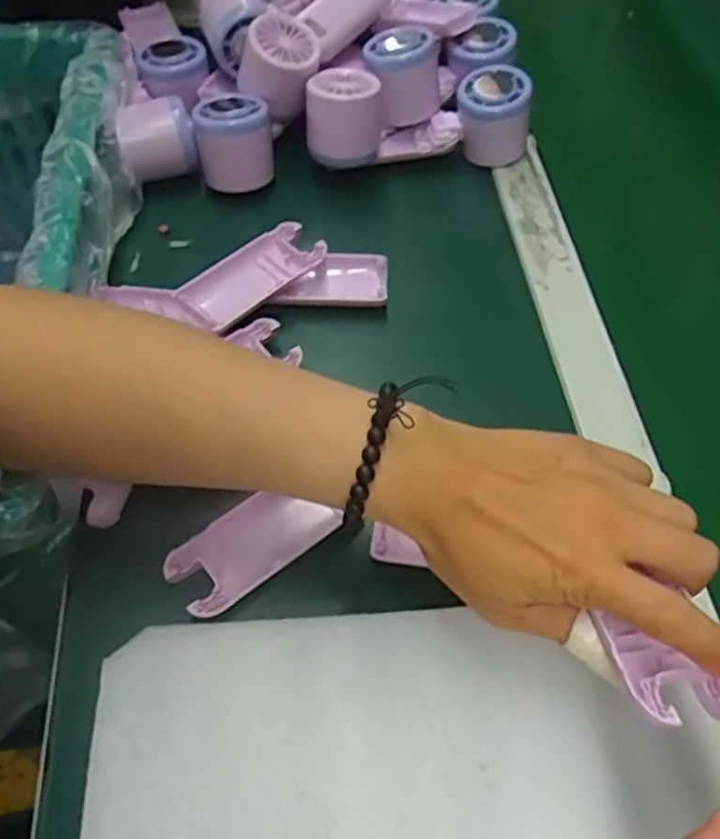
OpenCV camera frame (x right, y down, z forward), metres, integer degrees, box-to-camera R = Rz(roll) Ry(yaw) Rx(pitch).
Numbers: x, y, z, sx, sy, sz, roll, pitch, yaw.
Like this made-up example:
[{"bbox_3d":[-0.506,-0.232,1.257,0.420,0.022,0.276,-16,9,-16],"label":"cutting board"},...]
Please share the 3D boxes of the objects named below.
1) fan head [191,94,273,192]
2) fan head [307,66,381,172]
[{"bbox_3d":[-0.095,-0.211,0.535,0.055,0.054,0.052,-11,58,-9],"label":"fan head"},{"bbox_3d":[-0.012,-0.225,0.537,0.056,0.066,0.051,0,57,-2],"label":"fan head"}]

